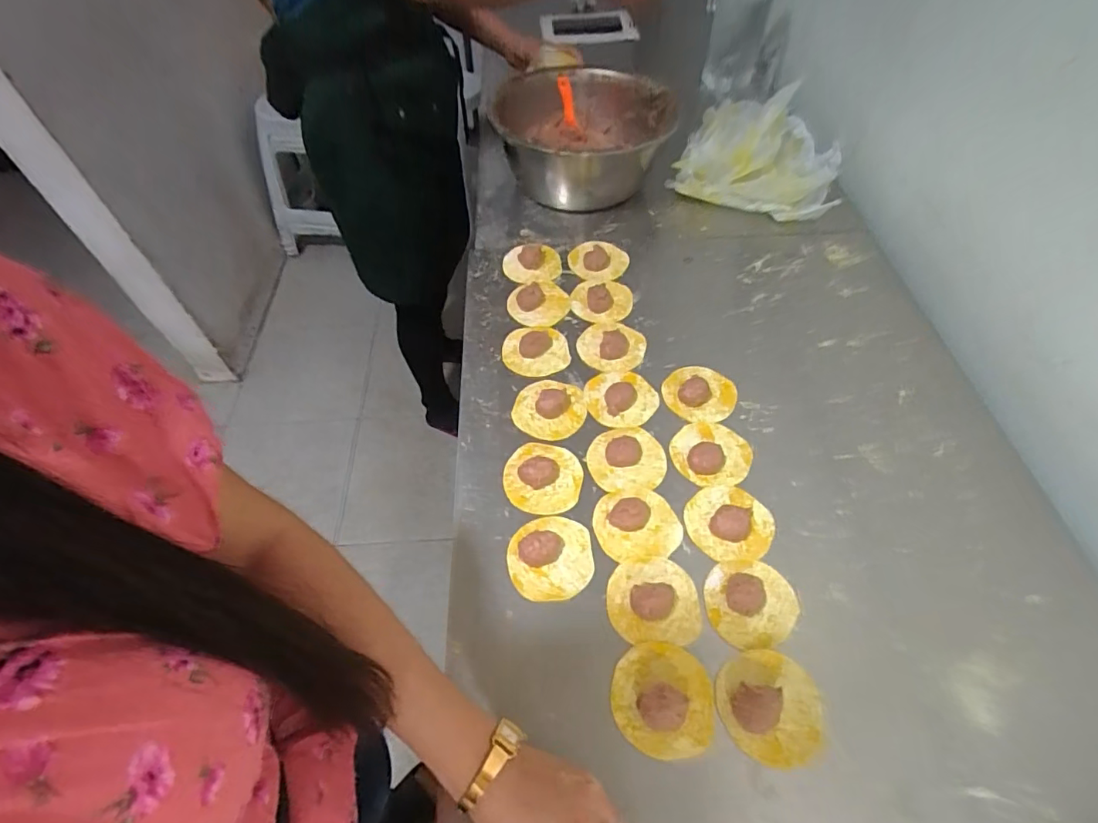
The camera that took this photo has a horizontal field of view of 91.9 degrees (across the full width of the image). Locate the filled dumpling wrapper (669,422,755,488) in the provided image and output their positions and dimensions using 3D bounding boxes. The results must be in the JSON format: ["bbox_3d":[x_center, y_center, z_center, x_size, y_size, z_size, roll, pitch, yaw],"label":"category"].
[{"bbox_3d":[0.177,0.044,0.575,0.085,0.013,0.078,-8,56,-4],"label":"filled dumpling wrapper"}]

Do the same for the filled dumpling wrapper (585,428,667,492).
[{"bbox_3d":[0.084,0.048,0.572,0.083,0.011,0.075,-6,55,-2],"label":"filled dumpling wrapper"}]

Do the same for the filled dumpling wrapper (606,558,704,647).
[{"bbox_3d":[0.096,0.168,0.480,0.083,0.021,0.075,0,55,2],"label":"filled dumpling wrapper"}]

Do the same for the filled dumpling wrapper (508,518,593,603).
[{"bbox_3d":[0.001,0.135,0.504,0.079,0.021,0.078,-5,55,-2],"label":"filled dumpling wrapper"}]

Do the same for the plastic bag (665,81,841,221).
[{"bbox_3d":[0.315,-0.379,0.808,0.239,0.126,0.104,11,57,10],"label":"plastic bag"}]

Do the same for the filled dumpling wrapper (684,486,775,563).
[{"bbox_3d":[0.181,0.110,0.527,0.079,0.016,0.080,-1,55,1],"label":"filled dumpling wrapper"}]

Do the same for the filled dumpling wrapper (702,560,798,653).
[{"bbox_3d":[0.185,0.168,0.474,0.081,0.026,0.076,-7,55,-3],"label":"filled dumpling wrapper"}]

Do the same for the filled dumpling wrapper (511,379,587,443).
[{"bbox_3d":[0.001,-0.007,0.610,0.080,0.016,0.079,12,57,10],"label":"filled dumpling wrapper"}]

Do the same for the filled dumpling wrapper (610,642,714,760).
[{"bbox_3d":[0.094,0.234,0.436,0.081,0.024,0.083,-1,55,1],"label":"filled dumpling wrapper"}]

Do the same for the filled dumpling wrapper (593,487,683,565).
[{"bbox_3d":[0.088,0.109,0.524,0.084,0.025,0.072,-6,55,-2],"label":"filled dumpling wrapper"}]

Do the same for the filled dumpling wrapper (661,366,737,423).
[{"bbox_3d":[0.177,-0.024,0.623,0.082,0.014,0.077,-1,55,1],"label":"filled dumpling wrapper"}]

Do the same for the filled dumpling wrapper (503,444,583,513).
[{"bbox_3d":[-0.007,0.065,0.555,0.081,0.022,0.082,-1,55,1],"label":"filled dumpling wrapper"}]

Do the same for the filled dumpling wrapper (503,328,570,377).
[{"bbox_3d":[-0.017,-0.077,0.666,0.081,0.006,0.076,-5,55,-2],"label":"filled dumpling wrapper"}]

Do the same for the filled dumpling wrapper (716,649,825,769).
[{"bbox_3d":[0.181,0.236,0.427,0.082,0.023,0.081,-3,55,0],"label":"filled dumpling wrapper"}]

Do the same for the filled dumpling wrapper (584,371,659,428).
[{"bbox_3d":[0.085,-0.020,0.620,0.081,0.013,0.078,-1,55,1],"label":"filled dumpling wrapper"}]

